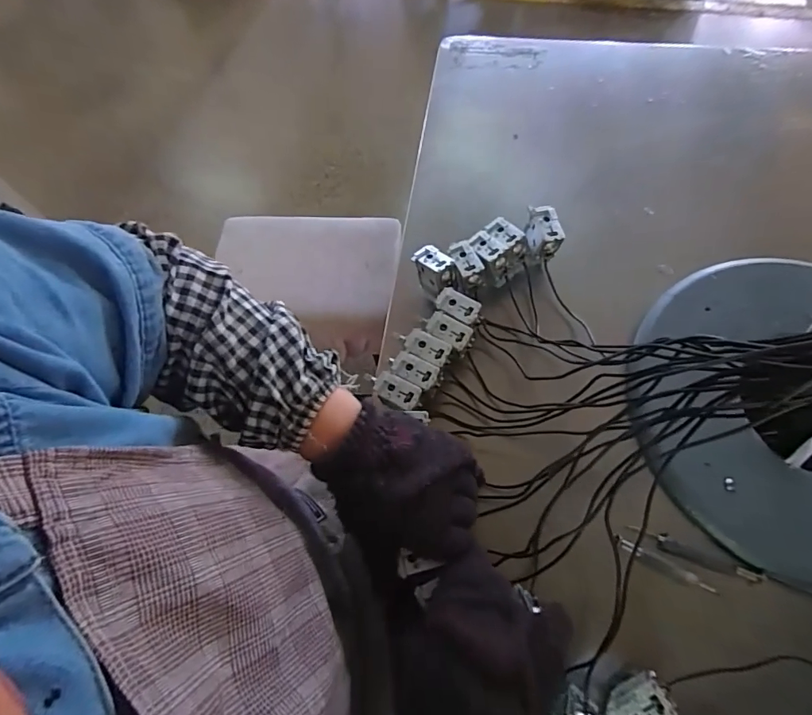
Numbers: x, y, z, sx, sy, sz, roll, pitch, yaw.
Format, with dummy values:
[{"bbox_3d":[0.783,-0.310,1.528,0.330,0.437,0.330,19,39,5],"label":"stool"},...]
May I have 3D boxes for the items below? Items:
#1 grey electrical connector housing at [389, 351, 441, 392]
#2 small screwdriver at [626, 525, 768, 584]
[{"bbox_3d":[0.004,0.012,0.396,0.046,0.016,0.024,26,70,13],"label":"grey electrical connector housing"},{"bbox_3d":[0.232,0.158,0.367,0.102,0.008,0.012,18,69,10],"label":"small screwdriver"}]

